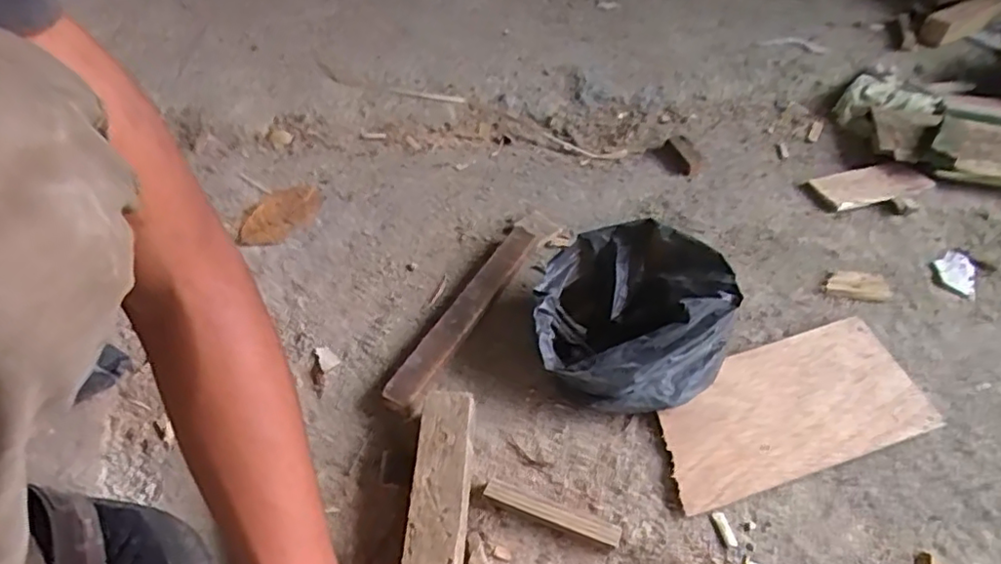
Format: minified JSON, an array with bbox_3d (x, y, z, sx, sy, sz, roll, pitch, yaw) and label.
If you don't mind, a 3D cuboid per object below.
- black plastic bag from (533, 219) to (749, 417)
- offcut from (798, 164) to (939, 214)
[{"bbox_3d":[0.129,0.039,0.618,0.184,0.105,0.178,21,49,12],"label":"black plastic bag"},{"bbox_3d":[0.517,-0.137,0.880,0.180,0.019,0.067,-11,50,-16],"label":"offcut"}]

